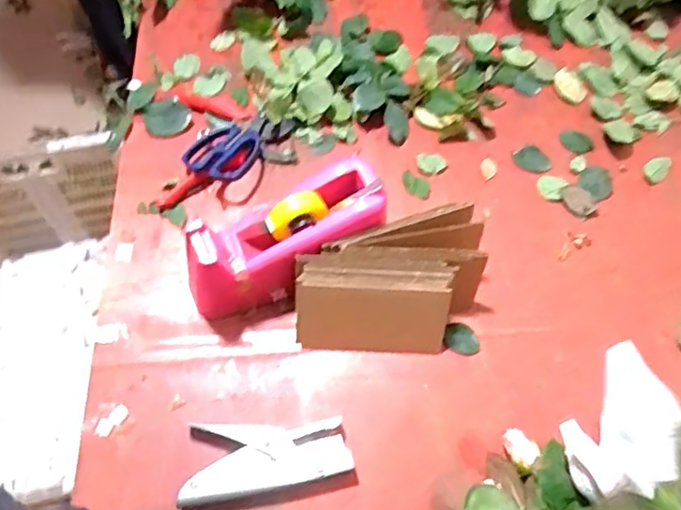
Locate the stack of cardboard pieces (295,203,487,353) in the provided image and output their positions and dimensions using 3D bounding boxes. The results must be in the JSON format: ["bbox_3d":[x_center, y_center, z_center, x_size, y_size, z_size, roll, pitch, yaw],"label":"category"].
[{"bbox_3d":[0.048,0.032,0.580,0.185,0.076,0.125,-7,65,-5],"label":"stack of cardboard pieces"}]

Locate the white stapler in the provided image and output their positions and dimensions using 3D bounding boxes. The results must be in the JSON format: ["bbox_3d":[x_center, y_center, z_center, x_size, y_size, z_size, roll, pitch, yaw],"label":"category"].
[{"bbox_3d":[-0.068,0.181,0.534,0.147,0.027,0.063,-6,65,-5],"label":"white stapler"}]

